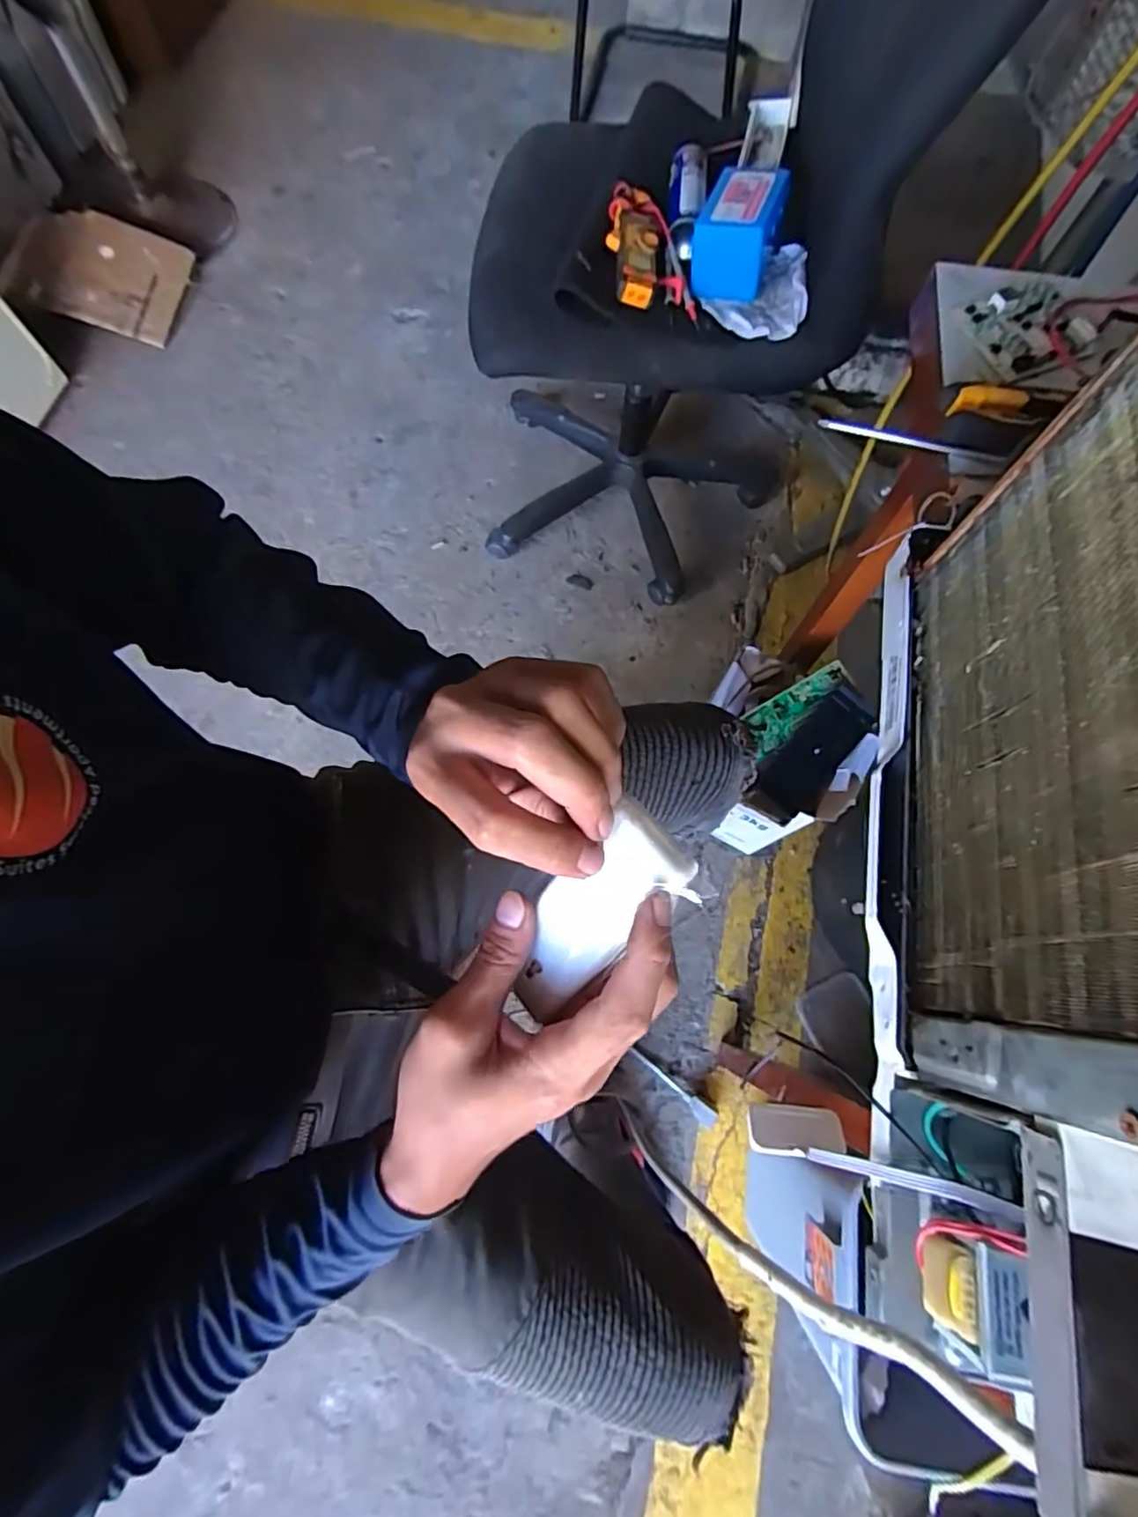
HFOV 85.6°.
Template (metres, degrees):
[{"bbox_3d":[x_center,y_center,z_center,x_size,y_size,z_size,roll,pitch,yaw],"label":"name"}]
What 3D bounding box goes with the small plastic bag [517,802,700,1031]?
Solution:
[{"bbox_3d":[0.006,0.078,0.282,0.045,0.018,0.126,39,119,11],"label":"small plastic bag"}]

